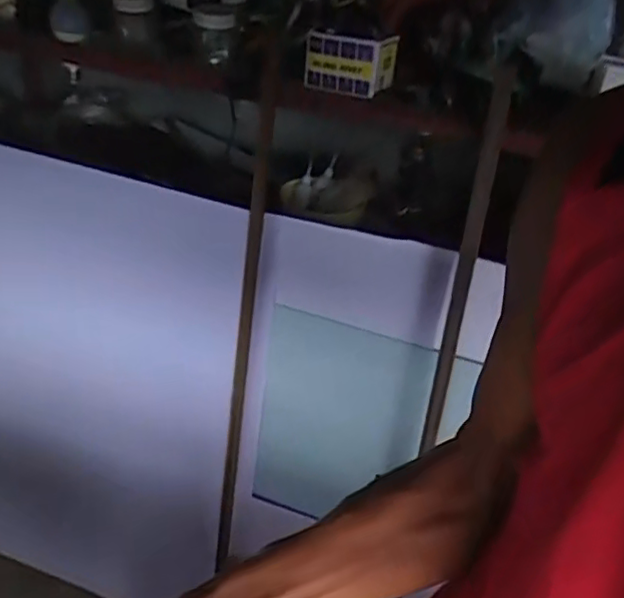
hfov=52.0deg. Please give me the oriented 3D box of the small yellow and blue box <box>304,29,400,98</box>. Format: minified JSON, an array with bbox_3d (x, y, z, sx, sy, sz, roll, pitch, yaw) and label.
[{"bbox_3d":[0.056,-0.348,0.932,0.112,0.076,0.081,20,36,20],"label":"small yellow and blue box"}]

